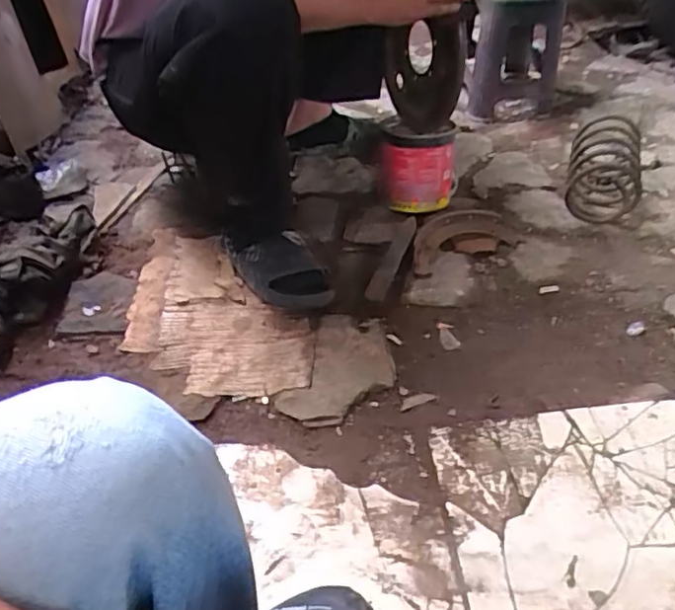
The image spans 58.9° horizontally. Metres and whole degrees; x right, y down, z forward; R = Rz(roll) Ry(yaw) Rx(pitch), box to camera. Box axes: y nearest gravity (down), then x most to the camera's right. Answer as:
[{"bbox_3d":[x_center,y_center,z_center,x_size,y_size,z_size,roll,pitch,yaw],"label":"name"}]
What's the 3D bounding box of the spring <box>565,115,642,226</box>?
[{"bbox_3d":[0.540,-0.275,1.198,0.137,0.149,0.160,9,43,17],"label":"spring"}]

